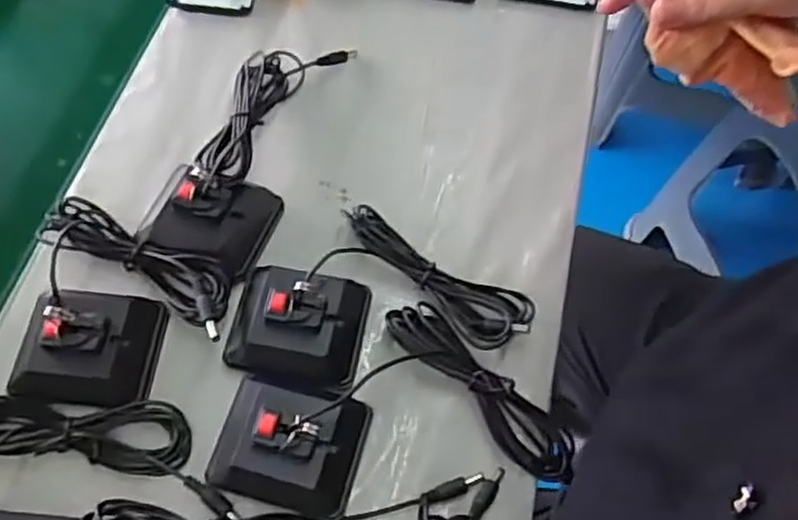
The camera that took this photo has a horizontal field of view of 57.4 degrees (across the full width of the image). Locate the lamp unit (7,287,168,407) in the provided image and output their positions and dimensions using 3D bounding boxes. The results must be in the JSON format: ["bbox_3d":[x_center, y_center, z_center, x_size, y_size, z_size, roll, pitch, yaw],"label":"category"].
[{"bbox_3d":[-0.180,0.046,0.420,0.077,0.040,0.065,6,61,2],"label":"lamp unit"}]

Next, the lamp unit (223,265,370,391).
[{"bbox_3d":[-0.060,0.033,0.432,0.086,0.038,0.069,8,60,1],"label":"lamp unit"}]

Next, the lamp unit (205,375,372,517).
[{"bbox_3d":[-0.060,0.095,0.397,0.079,0.040,0.067,12,61,6],"label":"lamp unit"}]

